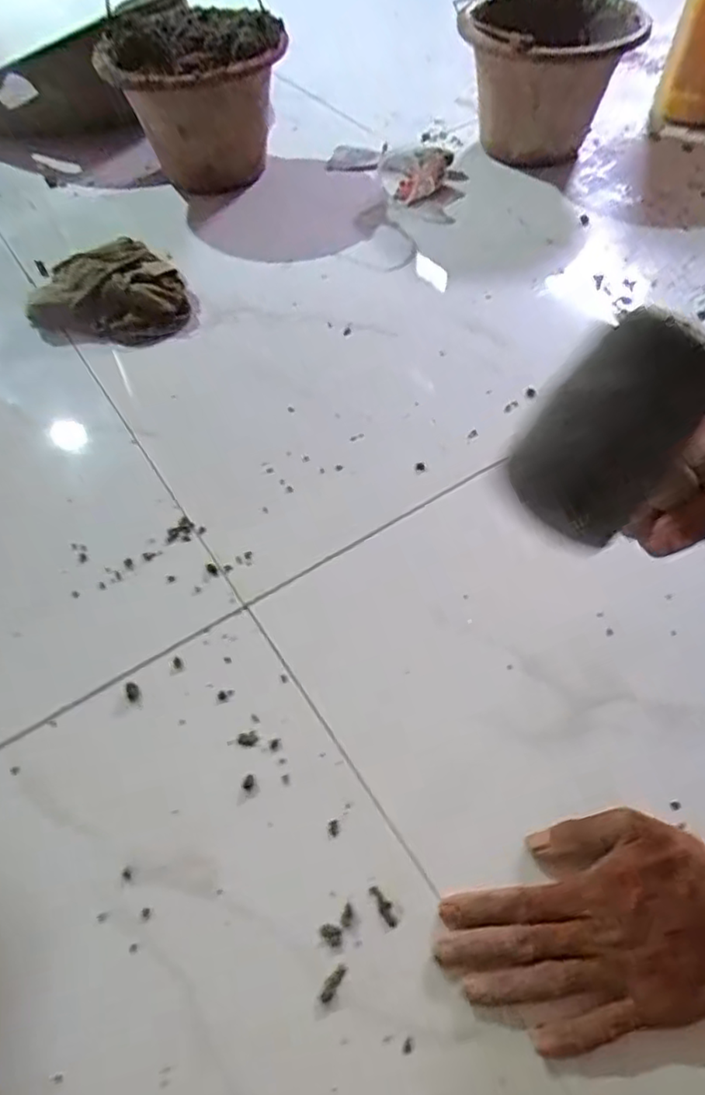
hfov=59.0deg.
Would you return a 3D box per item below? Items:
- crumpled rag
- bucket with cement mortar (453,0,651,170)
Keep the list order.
[{"bbox_3d":[-0.296,-0.305,0.745,0.181,0.053,0.167,-25,58,-14],"label":"crumpled rag"},{"bbox_3d":[0.277,-0.684,0.916,0.221,0.174,0.247,-12,56,-6],"label":"bucket with cement mortar"}]

